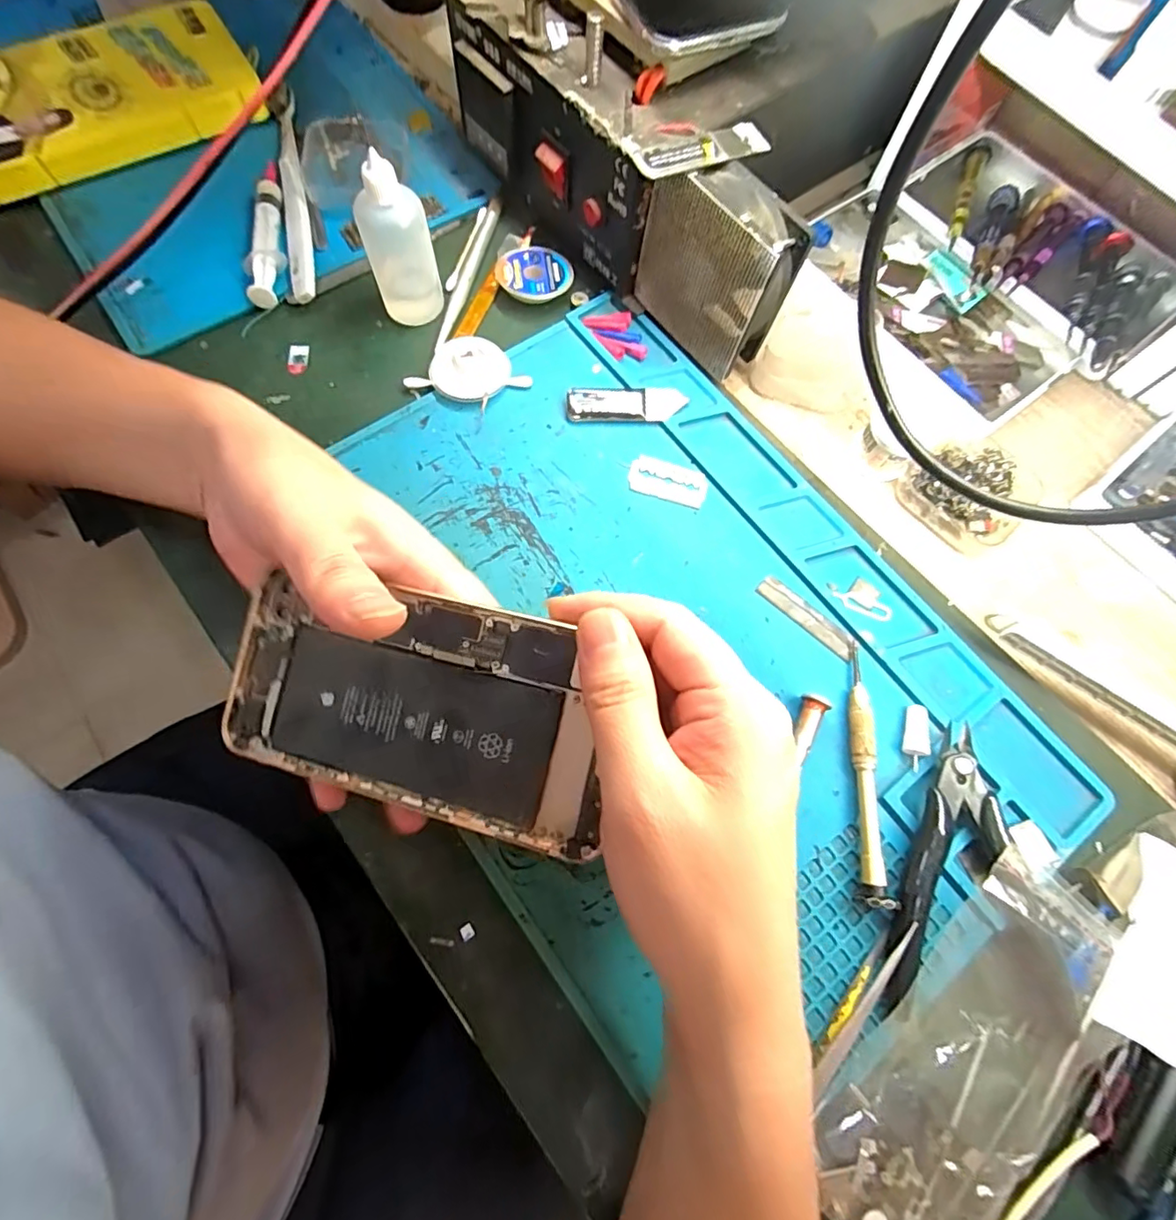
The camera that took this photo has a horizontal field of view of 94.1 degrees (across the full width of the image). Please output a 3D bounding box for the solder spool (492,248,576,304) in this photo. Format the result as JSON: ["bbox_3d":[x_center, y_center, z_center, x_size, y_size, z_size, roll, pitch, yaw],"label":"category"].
[{"bbox_3d":[-0.033,-0.203,0.335,0.046,0.010,0.041,18,72,4],"label":"solder spool"}]

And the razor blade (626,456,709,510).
[{"bbox_3d":[0.044,-0.071,0.299,0.042,0.004,0.023,17,72,3],"label":"razor blade"}]

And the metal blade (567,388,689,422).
[{"bbox_3d":[0.022,-0.117,0.310,0.066,0.006,0.018,-1,72,-3],"label":"metal blade"}]

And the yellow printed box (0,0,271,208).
[{"bbox_3d":[-0.311,-0.320,0.344,0.191,0.019,0.109,-30,75,-11],"label":"yellow printed box"}]

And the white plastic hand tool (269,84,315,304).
[{"bbox_3d":[-0.186,-0.264,0.347,0.017,0.020,0.177,-12,73,-6],"label":"white plastic hand tool"}]

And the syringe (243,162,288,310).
[{"bbox_3d":[-0.199,-0.232,0.336,0.024,0.019,0.113,-11,73,-6],"label":"syringe"}]

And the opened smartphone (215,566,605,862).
[{"bbox_3d":[-0.066,0.034,0.204,0.148,0.007,0.078,11,87,11],"label":"opened smartphone"}]

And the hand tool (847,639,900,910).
[{"bbox_3d":[0.128,0.072,0.251,0.013,0.012,0.116,4,72,-1],"label":"hand tool"}]

